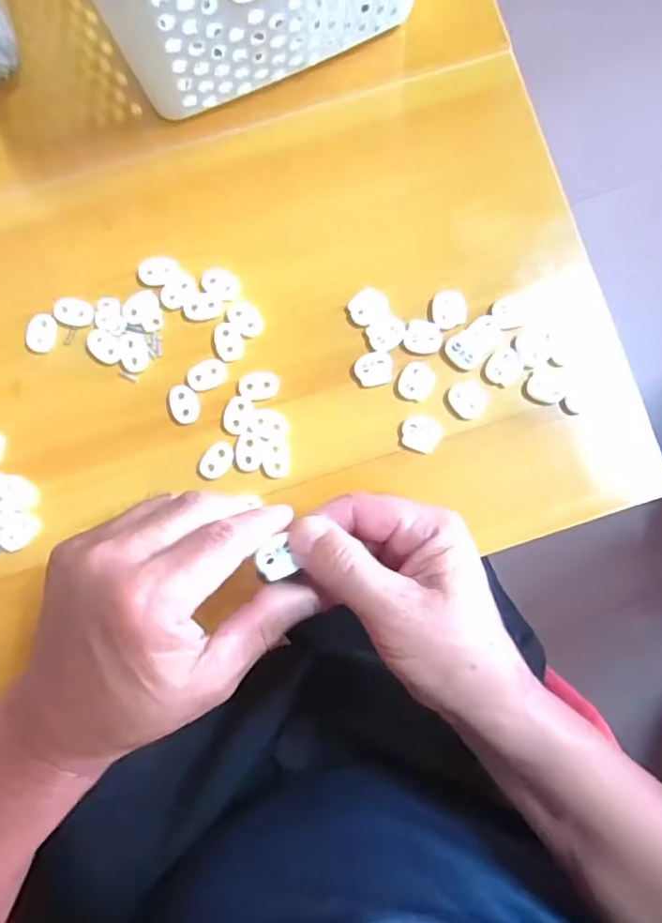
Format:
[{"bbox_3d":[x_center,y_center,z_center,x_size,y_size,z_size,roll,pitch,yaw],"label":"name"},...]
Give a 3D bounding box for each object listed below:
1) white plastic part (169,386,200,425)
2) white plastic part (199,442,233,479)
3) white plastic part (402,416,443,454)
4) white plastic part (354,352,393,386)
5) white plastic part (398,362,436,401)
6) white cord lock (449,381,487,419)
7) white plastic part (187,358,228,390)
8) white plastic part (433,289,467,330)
[{"bbox_3d":[-0.087,-0.034,0.340,0.017,0.004,0.024,-18,85,-3],"label":"white plastic part"},{"bbox_3d":[-0.068,-0.001,0.338,0.016,0.004,0.024,33,84,2],"label":"white plastic part"},{"bbox_3d":[0.054,-0.017,0.344,0.022,0.005,0.021,26,84,1],"label":"white plastic part"},{"bbox_3d":[0.026,-0.056,0.346,0.022,0.004,0.021,-3,84,-2],"label":"white plastic part"},{"bbox_3d":[0.052,-0.049,0.344,0.020,0.004,0.023,33,84,2],"label":"white plastic part"},{"bbox_3d":[0.083,-0.037,0.345,0.022,0.004,0.021,-7,85,-3],"label":"white cord lock"},{"bbox_3d":[-0.074,-0.053,0.342,0.024,0.004,0.017,-27,86,-4],"label":"white plastic part"},{"bbox_3d":[0.073,-0.093,0.350,0.020,0.004,0.024,-6,85,-2],"label":"white plastic part"}]

